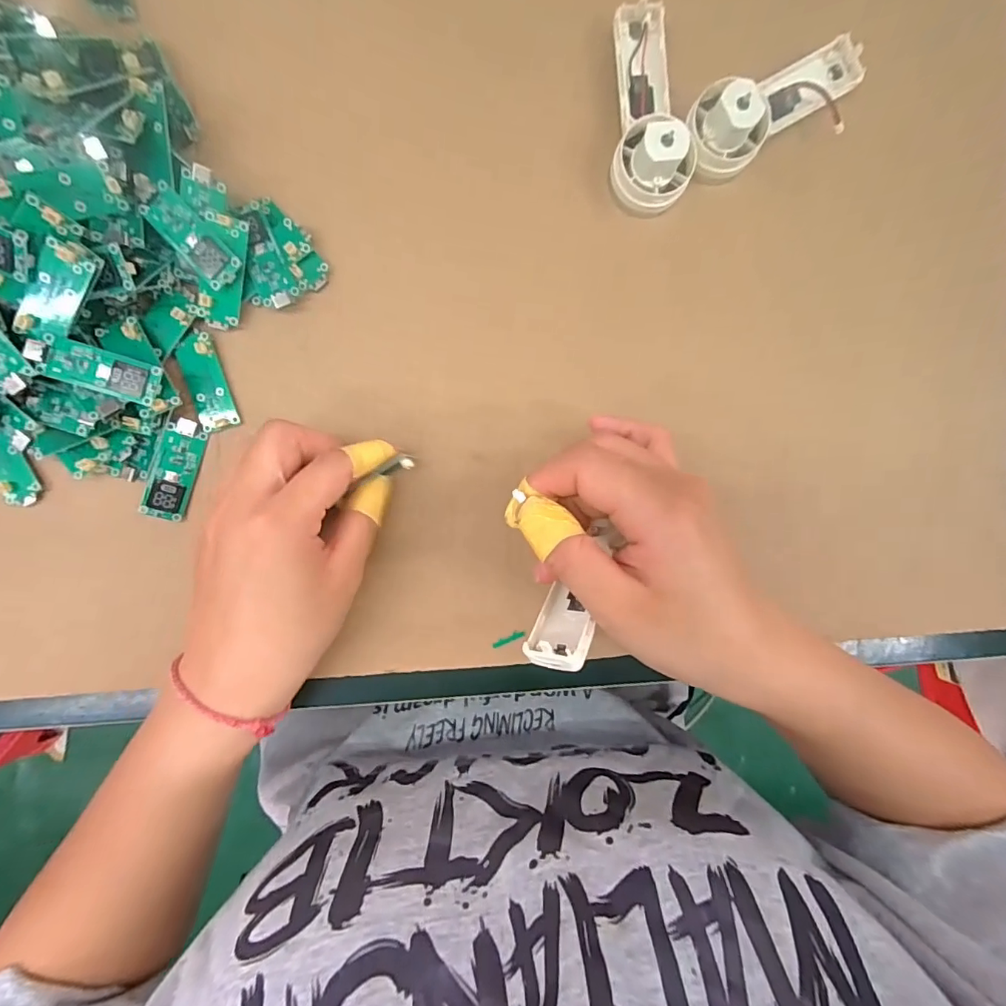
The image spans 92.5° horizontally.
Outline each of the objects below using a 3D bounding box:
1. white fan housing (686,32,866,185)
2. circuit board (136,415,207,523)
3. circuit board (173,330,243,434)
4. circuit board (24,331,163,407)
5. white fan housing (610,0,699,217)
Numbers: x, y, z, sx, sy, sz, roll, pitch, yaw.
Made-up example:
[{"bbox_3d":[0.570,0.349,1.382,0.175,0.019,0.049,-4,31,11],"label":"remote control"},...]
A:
[{"bbox_3d":[0.138,-0.199,0.241,0.095,0.034,0.039,-25,94,-1],"label":"white fan housing"},{"bbox_3d":[-0.167,-0.017,0.245,0.019,0.004,0.051,16,88,-24],"label":"circuit board"},{"bbox_3d":[-0.151,-0.062,0.245,0.020,0.004,0.049,-17,94,-1],"label":"circuit board"},{"bbox_3d":[-0.186,-0.061,0.221,0.050,0.005,0.019,16,93,-14],"label":"circuit board"},{"bbox_3d":[0.074,-0.198,0.240,0.038,0.033,0.102,-2,94,-2],"label":"white fan housing"}]

